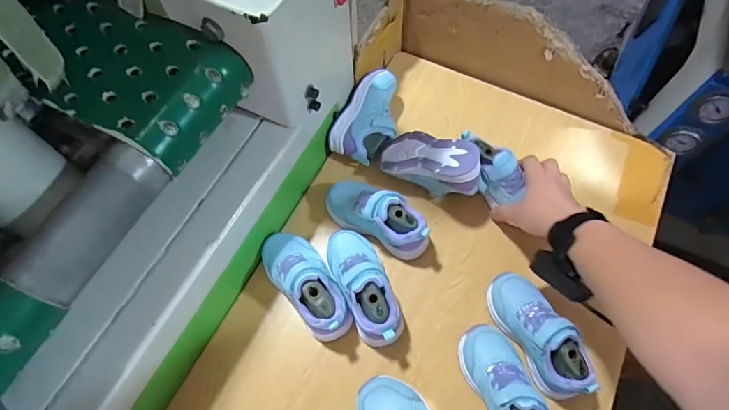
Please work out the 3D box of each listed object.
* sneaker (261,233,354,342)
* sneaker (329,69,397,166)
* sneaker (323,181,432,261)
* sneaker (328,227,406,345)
[{"bbox_3d":[-0.077,0.098,0.524,0.071,0.075,0.156,-38,70,-15],"label":"sneaker"},{"bbox_3d":[0.013,-0.129,0.630,0.078,0.070,0.144,25,68,12],"label":"sneaker"},{"bbox_3d":[0.016,0.014,0.557,0.148,0.081,0.054,28,69,13],"label":"sneaker"},{"bbox_3d":[0.000,0.097,0.521,0.061,0.077,0.154,-23,67,-9],"label":"sneaker"}]

